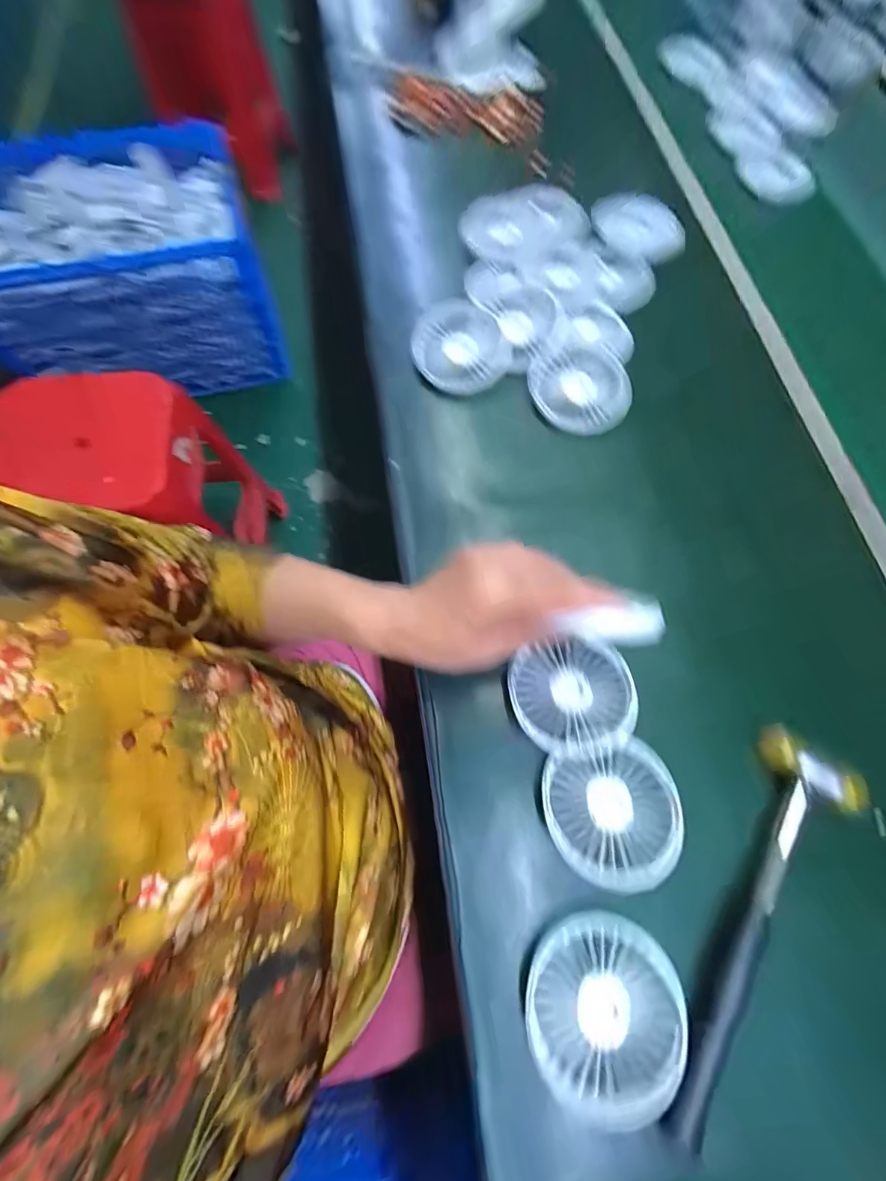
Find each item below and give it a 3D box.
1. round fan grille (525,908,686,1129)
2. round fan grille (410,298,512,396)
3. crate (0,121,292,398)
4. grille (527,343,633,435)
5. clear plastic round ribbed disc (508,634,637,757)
[{"bbox_3d":[0.095,0.249,0.254,0.083,0.020,0.097,16,72,3],"label":"round fan grille"},{"bbox_3d":[0.014,-0.240,0.427,0.087,0.025,0.097,-33,76,-12],"label":"round fan grille"},{"bbox_3d":[-0.799,-0.775,1.124,0.647,0.418,0.329,-18,73,-8],"label":"crate"},{"bbox_3d":[0.134,-0.200,0.421,0.097,0.013,0.095,1,72,-2],"label":"grille"},{"bbox_3d":[0.095,0.074,0.314,0.088,0.013,0.081,1,72,-2],"label":"clear plastic round ribbed disc"}]

